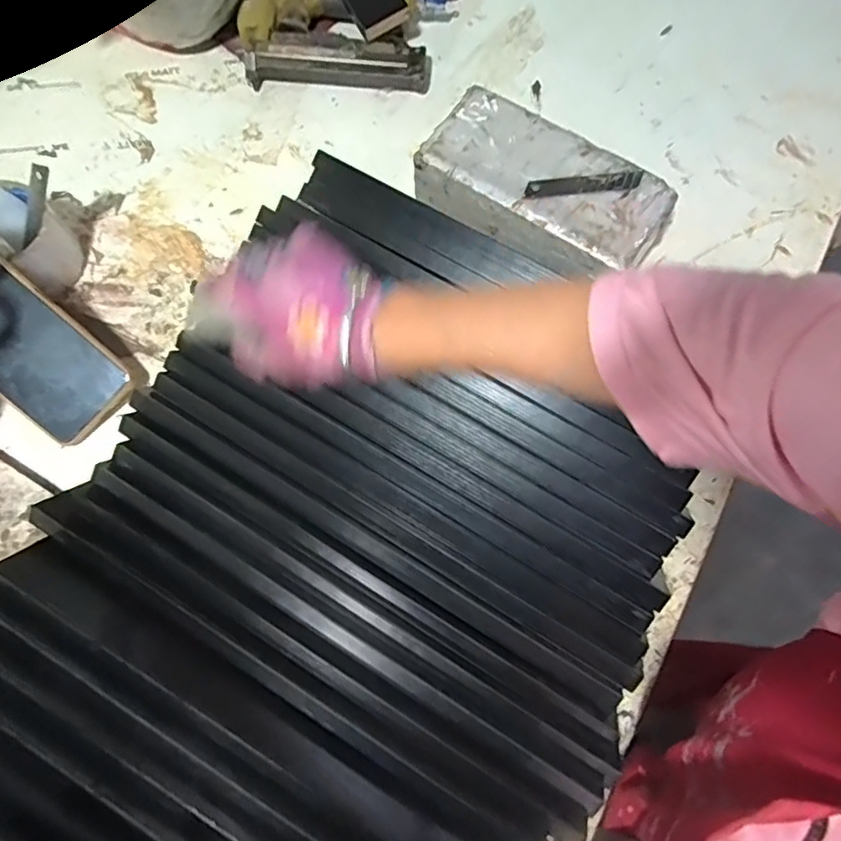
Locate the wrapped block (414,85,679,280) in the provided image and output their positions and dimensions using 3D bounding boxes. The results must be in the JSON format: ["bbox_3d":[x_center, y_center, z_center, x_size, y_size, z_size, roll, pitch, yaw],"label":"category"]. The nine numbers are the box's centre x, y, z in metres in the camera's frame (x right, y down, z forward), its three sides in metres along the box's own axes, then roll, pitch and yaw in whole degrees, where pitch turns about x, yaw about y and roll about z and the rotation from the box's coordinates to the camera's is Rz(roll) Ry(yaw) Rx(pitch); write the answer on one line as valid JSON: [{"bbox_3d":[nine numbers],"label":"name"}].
[{"bbox_3d":[0.104,-0.196,0.486,0.203,0.068,0.100,36,74,9],"label":"wrapped block"}]

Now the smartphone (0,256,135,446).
[{"bbox_3d":[-0.310,-0.062,0.421,0.169,0.012,0.078,45,87,-10],"label":"smartphone"}]

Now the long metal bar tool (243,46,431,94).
[{"bbox_3d":[-0.082,-0.358,0.560,0.185,0.032,0.040,-1,70,-3],"label":"long metal bar tool"}]

